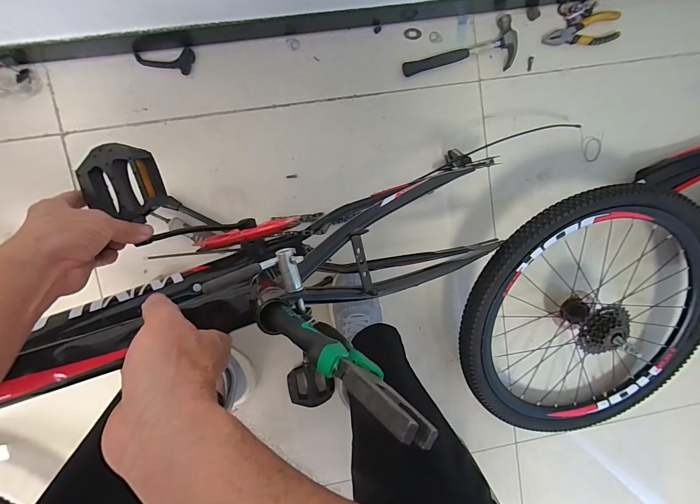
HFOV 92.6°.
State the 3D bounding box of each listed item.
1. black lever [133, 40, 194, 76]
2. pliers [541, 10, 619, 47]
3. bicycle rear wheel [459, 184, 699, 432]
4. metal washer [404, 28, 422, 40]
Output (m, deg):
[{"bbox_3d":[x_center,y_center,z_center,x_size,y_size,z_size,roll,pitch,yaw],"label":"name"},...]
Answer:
[{"bbox_3d":[-0.337,-0.353,0.605,0.107,0.009,0.045,10,96,-8],"label":"black lever"},{"bbox_3d":[0.453,-0.430,0.654,0.144,0.014,0.053,-14,99,-5],"label":"pliers"},{"bbox_3d":[0.464,0.110,0.671,0.501,0.170,0.501,-3,112,-8],"label":"bicycle rear wheel"},{"bbox_3d":[0.120,-0.417,0.640,0.035,0.004,0.022,-4,98,-6],"label":"metal washer"}]

